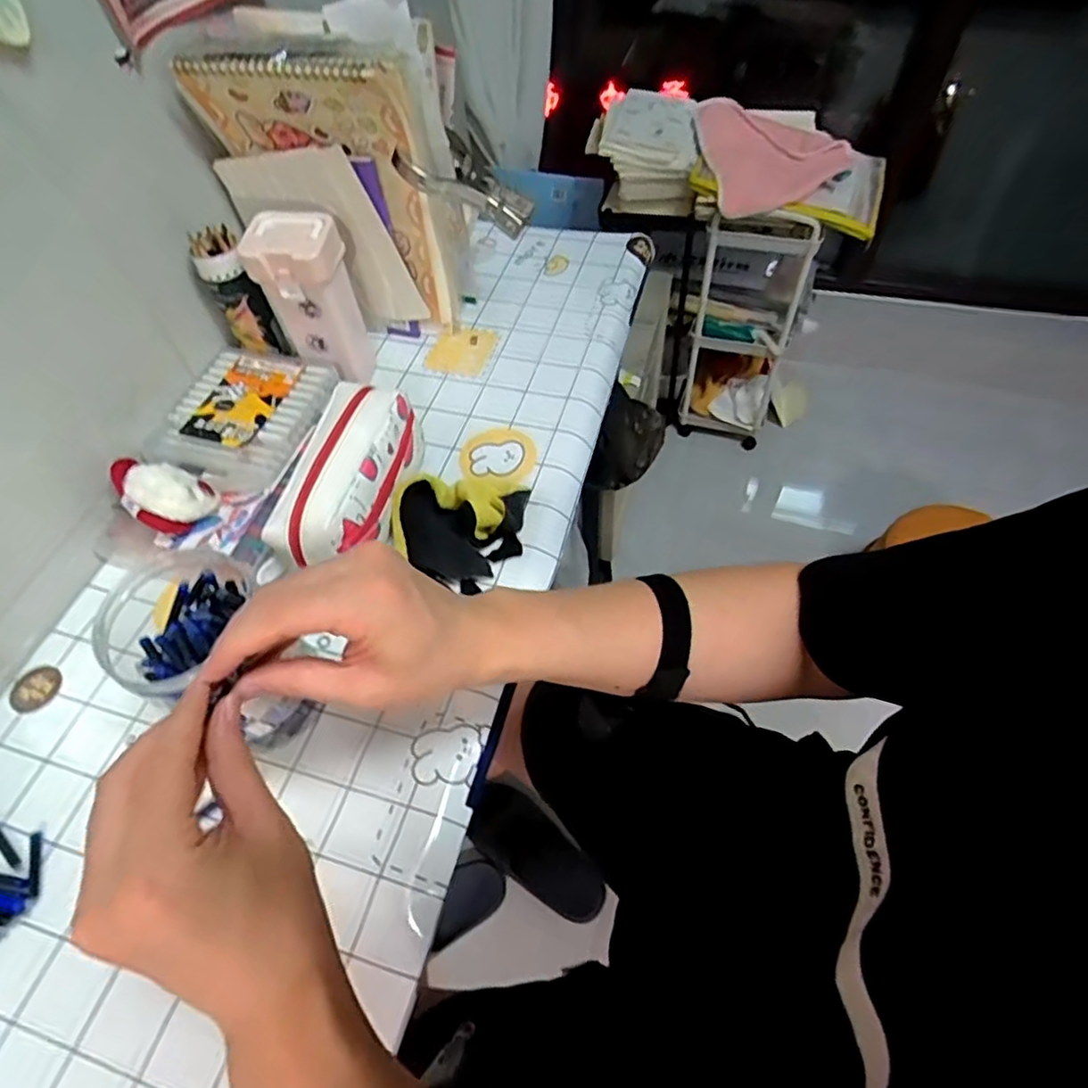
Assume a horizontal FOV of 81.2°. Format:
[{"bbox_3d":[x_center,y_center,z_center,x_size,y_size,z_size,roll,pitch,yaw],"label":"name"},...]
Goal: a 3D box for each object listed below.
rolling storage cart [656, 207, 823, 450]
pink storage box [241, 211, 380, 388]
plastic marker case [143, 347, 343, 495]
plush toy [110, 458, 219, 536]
[{"bbox_3d":[0.446,-0.536,1.464,0.233,0.568,0.292,12,60,14],"label":"rolling storage cart"},{"bbox_3d":[-0.233,-0.242,0.654,0.079,0.168,0.065,-1,56,3],"label":"pink storage box"},{"bbox_3d":[-0.311,-0.135,0.658,0.141,0.021,0.165,13,61,15],"label":"plastic marker case"},{"bbox_3d":[-0.353,-0.048,0.576,0.095,0.047,0.057,24,64,21],"label":"plush toy"}]

